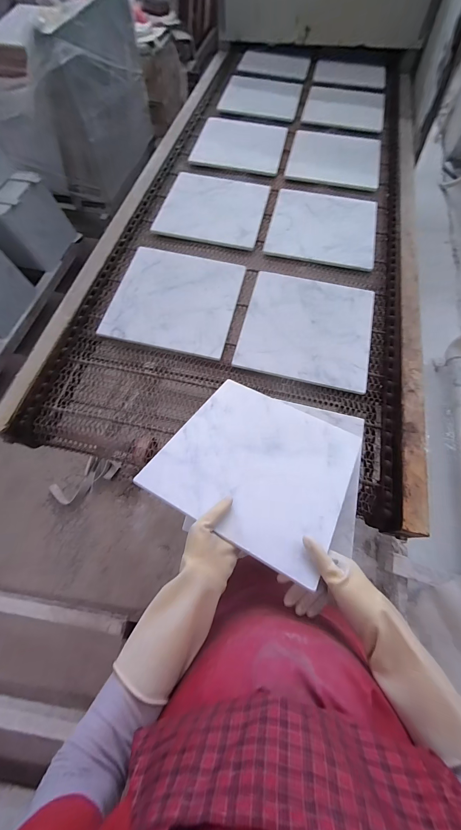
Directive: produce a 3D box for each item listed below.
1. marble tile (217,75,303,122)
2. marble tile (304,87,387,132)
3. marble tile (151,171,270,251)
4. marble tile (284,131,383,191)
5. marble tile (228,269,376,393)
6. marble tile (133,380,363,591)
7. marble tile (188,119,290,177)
[{"bbox_3d":[0.125,-1.269,1.152,0.296,0.014,0.302,14,69,3],"label":"marble tile"},{"bbox_3d":[0.446,-1.200,1.123,0.291,0.010,0.280,13,69,3],"label":"marble tile"},{"bbox_3d":[-0.050,-0.630,0.878,0.298,0.013,0.294,13,69,3],"label":"marble tile"},{"bbox_3d":[0.359,-0.891,0.993,0.298,0.016,0.305,13,69,3],"label":"marble tile"},{"bbox_3d":[0.185,-0.215,0.700,0.299,0.012,0.298,12,68,5],"label":"marble tile"},{"bbox_3d":[0.054,0.075,0.509,0.294,0.009,0.302,26,50,16],"label":"marble tile"},{"bbox_3d":[0.036,-0.957,1.021,0.300,0.012,0.298,12,69,3],"label":"marble tile"}]

